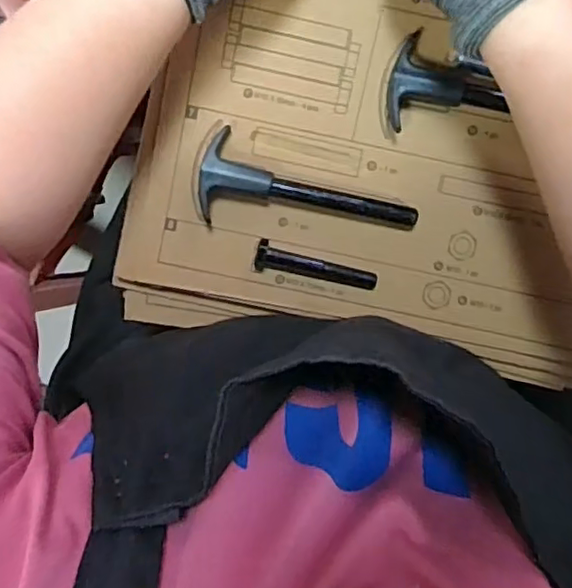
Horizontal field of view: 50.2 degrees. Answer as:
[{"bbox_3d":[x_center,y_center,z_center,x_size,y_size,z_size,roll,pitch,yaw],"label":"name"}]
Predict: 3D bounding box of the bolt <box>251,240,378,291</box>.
[{"bbox_3d":[0.018,-0.015,0.369,0.074,0.015,0.018,13,101,-1],"label":"bolt"}]

